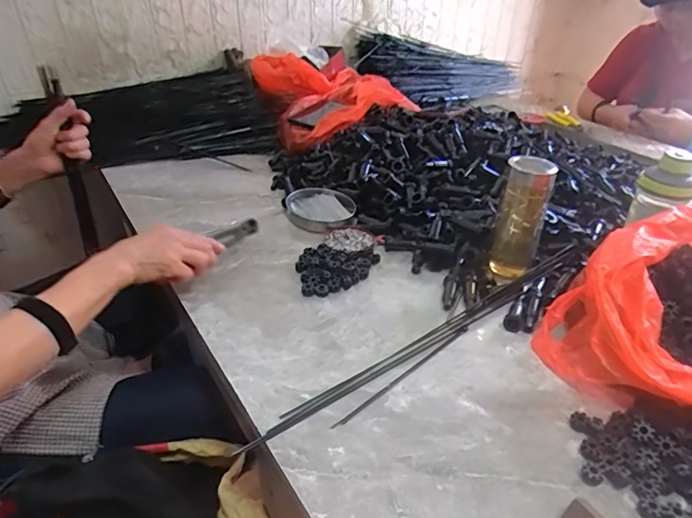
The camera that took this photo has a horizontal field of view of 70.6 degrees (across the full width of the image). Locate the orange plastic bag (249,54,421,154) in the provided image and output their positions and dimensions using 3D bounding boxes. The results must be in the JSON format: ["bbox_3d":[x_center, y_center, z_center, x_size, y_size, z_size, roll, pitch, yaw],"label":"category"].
[{"bbox_3d":[-0.033,-0.404,1.188,0.319,0.118,0.379,-11,35,-17],"label":"orange plastic bag"}]

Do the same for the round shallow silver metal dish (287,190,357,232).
[{"bbox_3d":[-0.049,-0.092,0.874,0.107,0.016,0.135,-26,42,-34],"label":"round shallow silver metal dish"}]

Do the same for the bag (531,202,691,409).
[{"bbox_3d":[0.400,0.062,0.554,0.302,0.137,0.201,-14,36,-21],"label":"bag"}]

